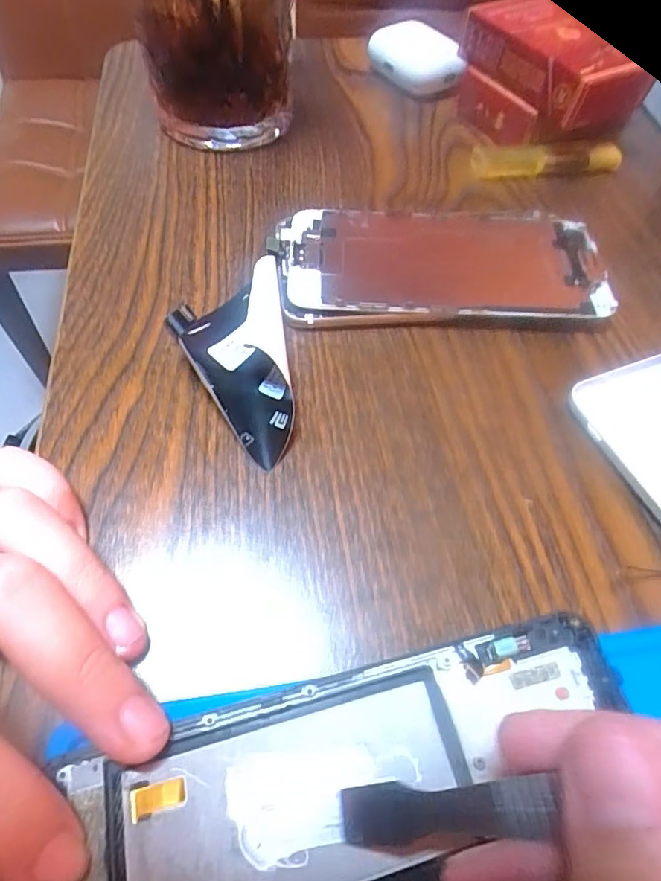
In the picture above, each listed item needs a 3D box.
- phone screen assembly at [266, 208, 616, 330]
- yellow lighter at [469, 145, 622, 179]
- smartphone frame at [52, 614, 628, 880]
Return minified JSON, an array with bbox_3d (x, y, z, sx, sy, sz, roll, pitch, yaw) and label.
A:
[{"bbox_3d":[0.046,-0.077,0.230,0.135,0.012,0.067,-1,58,-4],"label":"phone screen assembly"},{"bbox_3d":[0.114,-0.150,0.281,0.078,0.013,0.018,-6,58,-7],"label":"yellow lighter"},{"bbox_3d":[0.010,0.092,0.120,0.138,0.004,0.072,-10,59,-10],"label":"smartphone frame"}]

